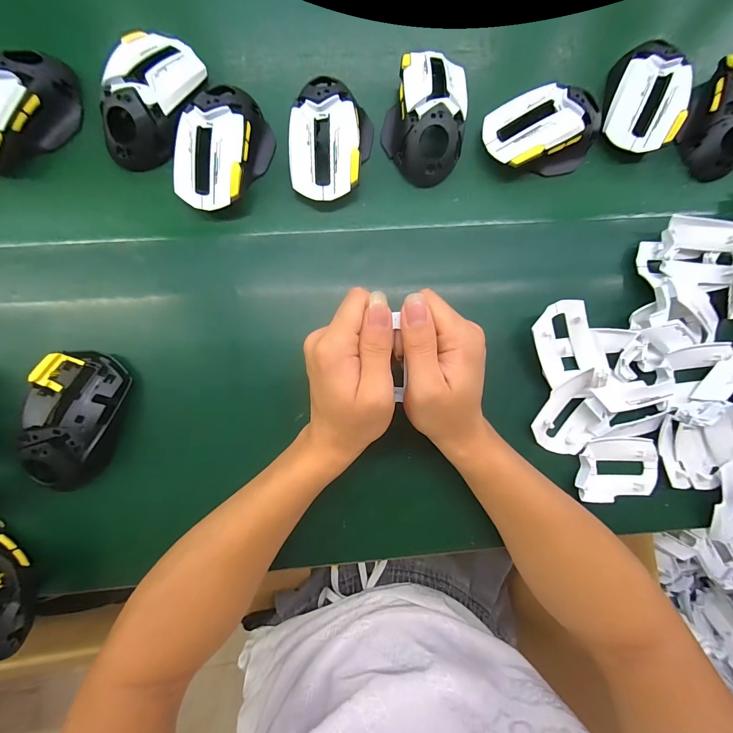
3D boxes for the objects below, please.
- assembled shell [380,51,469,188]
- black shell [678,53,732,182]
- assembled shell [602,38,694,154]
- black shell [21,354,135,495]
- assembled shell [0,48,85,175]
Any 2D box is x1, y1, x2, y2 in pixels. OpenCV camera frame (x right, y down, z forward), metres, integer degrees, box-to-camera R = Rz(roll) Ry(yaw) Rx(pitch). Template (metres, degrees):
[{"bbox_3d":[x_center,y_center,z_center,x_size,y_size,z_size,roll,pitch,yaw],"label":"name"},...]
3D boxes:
[{"bbox_3d":[0.054,-0.232,0.312,0.071,0.034,0.114,5,88,-4],"label":"assembled shell"},{"bbox_3d":[0.350,-0.240,0.330,0.057,0.040,0.100,21,87,-3],"label":"black shell"},{"bbox_3d":[0.265,-0.258,0.322,0.066,0.039,0.105,8,88,-5],"label":"assembled shell"},{"bbox_3d":[-0.241,0.045,0.280,0.067,0.036,0.115,10,88,-5],"label":"black shell"},{"bbox_3d":[-0.304,-0.221,0.293,0.112,0.040,0.054,-44,91,-4],"label":"assembled shell"}]

